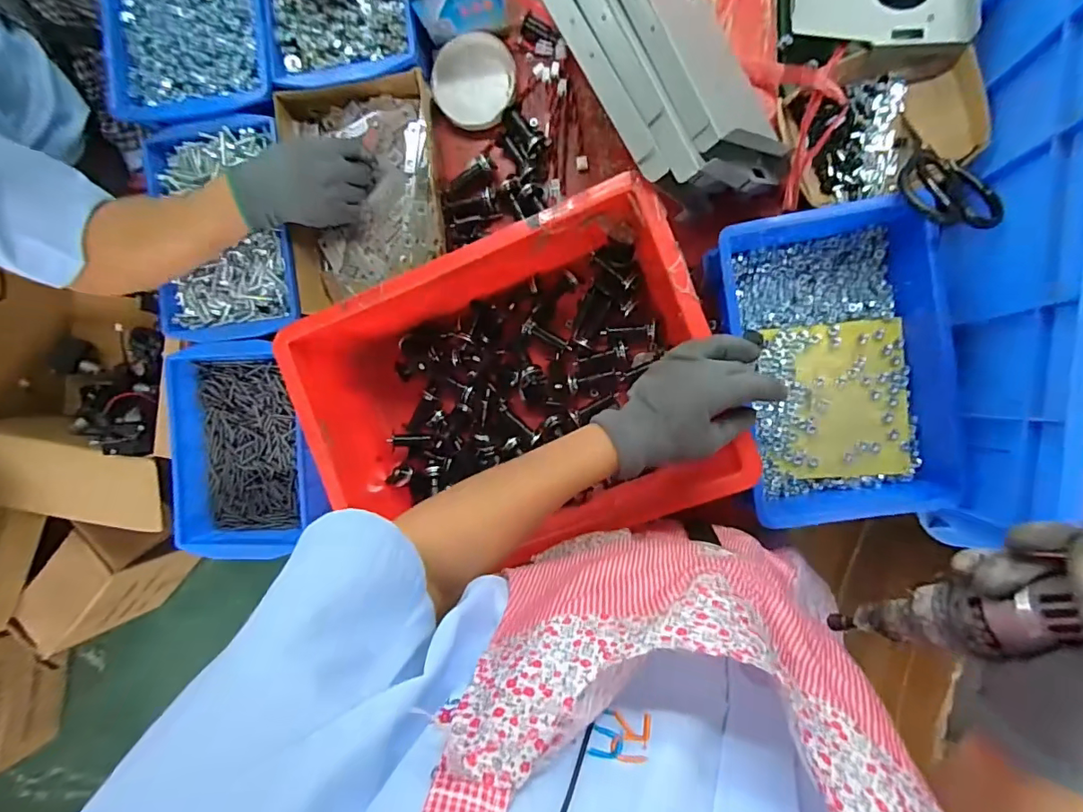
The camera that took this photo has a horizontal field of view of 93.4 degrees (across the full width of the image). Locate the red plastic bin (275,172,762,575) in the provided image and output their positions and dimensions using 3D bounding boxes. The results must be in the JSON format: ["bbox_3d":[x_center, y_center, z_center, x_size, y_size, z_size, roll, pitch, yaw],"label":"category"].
[{"bbox_3d":[-0.030,-0.009,0.557,0.399,0.146,0.300,-19,90,9],"label":"red plastic bin"}]

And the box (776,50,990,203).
[{"bbox_3d":[0.353,-0.286,0.534,0.179,0.051,0.112,-8,91,9],"label":"box"}]

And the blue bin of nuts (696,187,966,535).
[{"bbox_3d":[0.299,-0.040,0.526,0.201,0.076,0.307,-10,91,9],"label":"blue bin of nuts"}]

